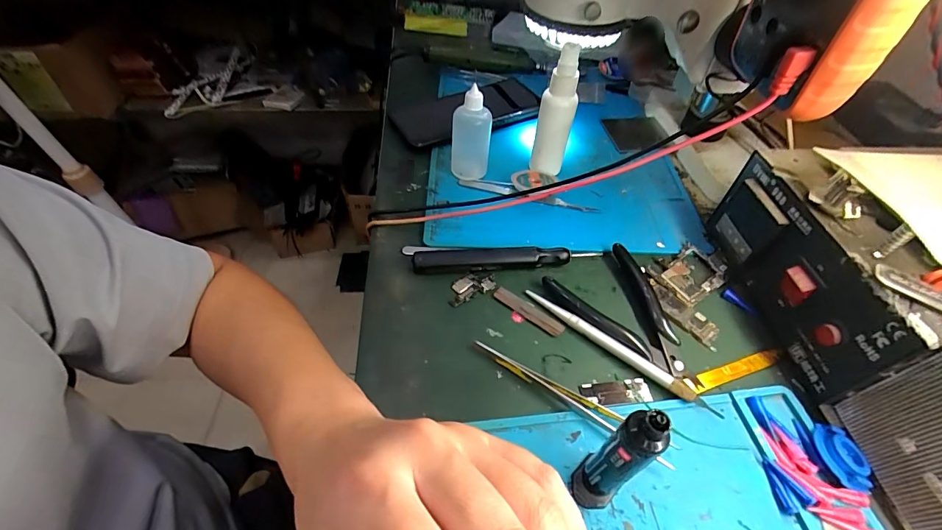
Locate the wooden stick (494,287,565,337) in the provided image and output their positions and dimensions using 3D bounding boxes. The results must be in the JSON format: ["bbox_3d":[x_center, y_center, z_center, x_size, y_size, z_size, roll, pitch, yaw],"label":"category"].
[{"bbox_3d":[0.042,0.033,0.301,0.056,0.004,0.012,32,55,23],"label":"wooden stick"}]

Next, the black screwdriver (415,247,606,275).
[{"bbox_3d":[0.028,-0.005,0.323,0.144,0.017,0.014,-3,49,-5],"label":"black screwdriver"}]

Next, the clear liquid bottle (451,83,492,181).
[{"bbox_3d":[0.000,-0.116,0.367,0.033,0.081,0.026,-4,49,-5],"label":"clear liquid bottle"}]

